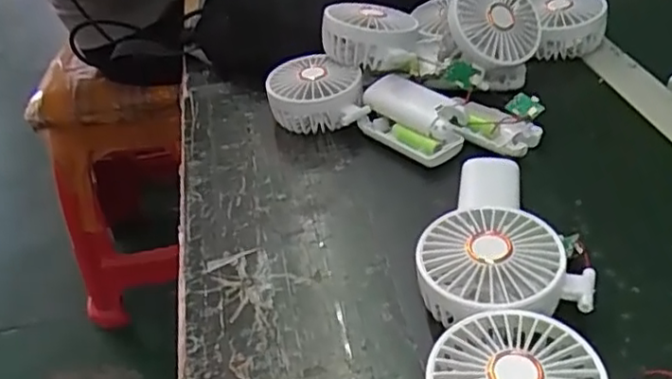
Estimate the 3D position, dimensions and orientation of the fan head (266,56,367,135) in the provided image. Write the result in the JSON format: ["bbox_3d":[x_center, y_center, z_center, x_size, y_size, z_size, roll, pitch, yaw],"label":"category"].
[{"bbox_3d":[-0.018,-0.086,0.597,0.086,0.039,0.084,-7,38,0],"label":"fan head"}]

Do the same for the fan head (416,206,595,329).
[{"bbox_3d":[0.096,0.051,0.401,0.089,0.045,0.084,-5,38,4],"label":"fan head"}]

